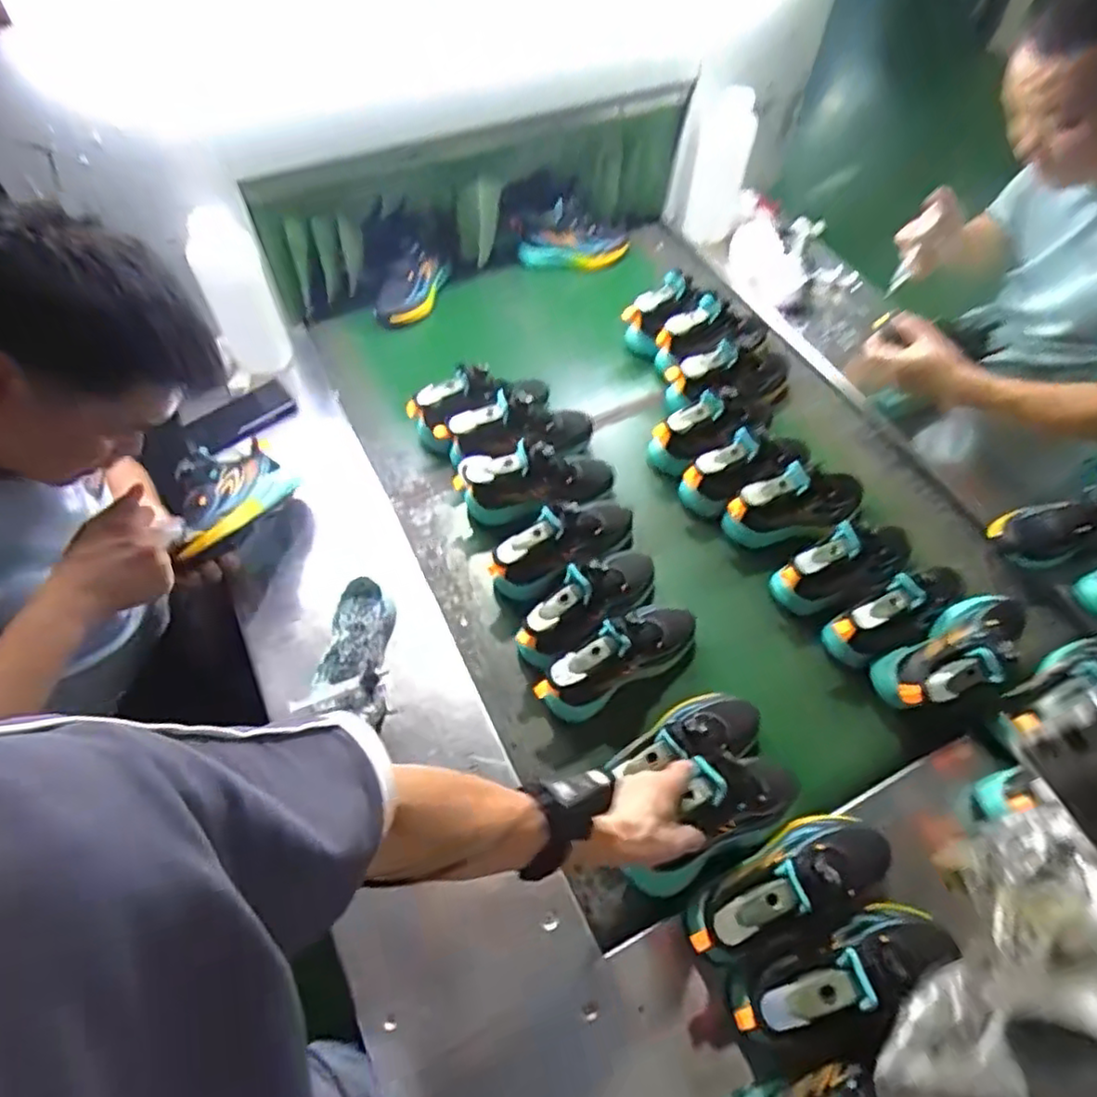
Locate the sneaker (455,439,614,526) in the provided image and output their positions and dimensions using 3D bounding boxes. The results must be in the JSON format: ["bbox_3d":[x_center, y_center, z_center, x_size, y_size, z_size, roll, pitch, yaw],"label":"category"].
[{"bbox_3d":[-0.015,-0.106,0.937,0.227,0.108,0.081,-18,59,-13],"label":"sneaker"}]

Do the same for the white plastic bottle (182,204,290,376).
[{"bbox_3d":[-0.526,-0.435,1.109,0.105,0.261,0.105,-24,60,-16],"label":"white plastic bottle"}]

